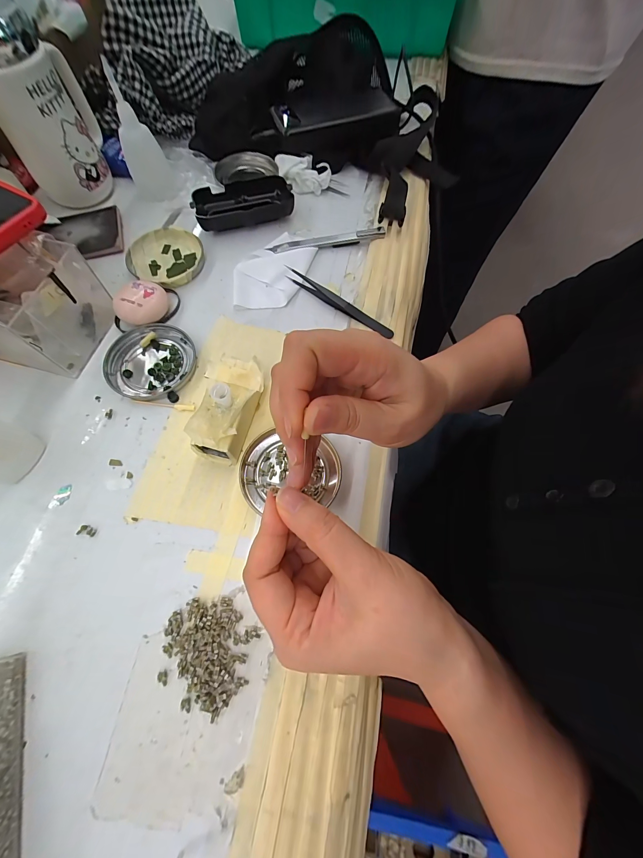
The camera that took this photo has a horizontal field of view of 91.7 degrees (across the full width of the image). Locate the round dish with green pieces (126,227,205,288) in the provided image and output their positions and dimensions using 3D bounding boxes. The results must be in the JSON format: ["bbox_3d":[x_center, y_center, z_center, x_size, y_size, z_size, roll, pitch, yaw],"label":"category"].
[{"bbox_3d":[-0.168,-0.187,0.337,0.079,0.009,0.076,1,68,-2],"label":"round dish with green pieces"}]

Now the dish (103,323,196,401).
[{"bbox_3d":[-0.159,-0.063,0.289,0.075,0.008,0.076,1,68,-2],"label":"dish"}]

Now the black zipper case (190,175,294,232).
[{"bbox_3d":[-0.090,-0.257,0.357,0.107,0.023,0.053,-18,70,-9],"label":"black zipper case"}]

